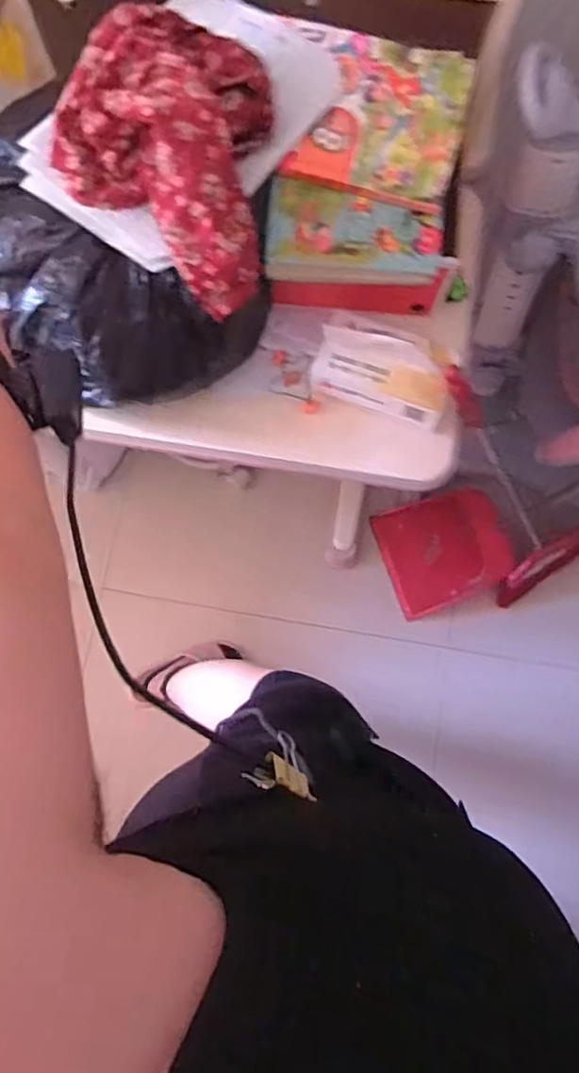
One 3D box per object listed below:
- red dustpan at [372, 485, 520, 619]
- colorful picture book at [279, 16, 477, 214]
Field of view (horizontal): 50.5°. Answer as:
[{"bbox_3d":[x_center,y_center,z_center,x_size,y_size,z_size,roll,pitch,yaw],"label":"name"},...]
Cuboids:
[{"bbox_3d":[0.337,0.032,1.333,0.259,0.022,0.235,-20,89,20],"label":"red dustpan"},{"bbox_3d":[0.088,-0.440,0.638,0.180,0.017,0.177,13,82,2],"label":"colorful picture book"}]

